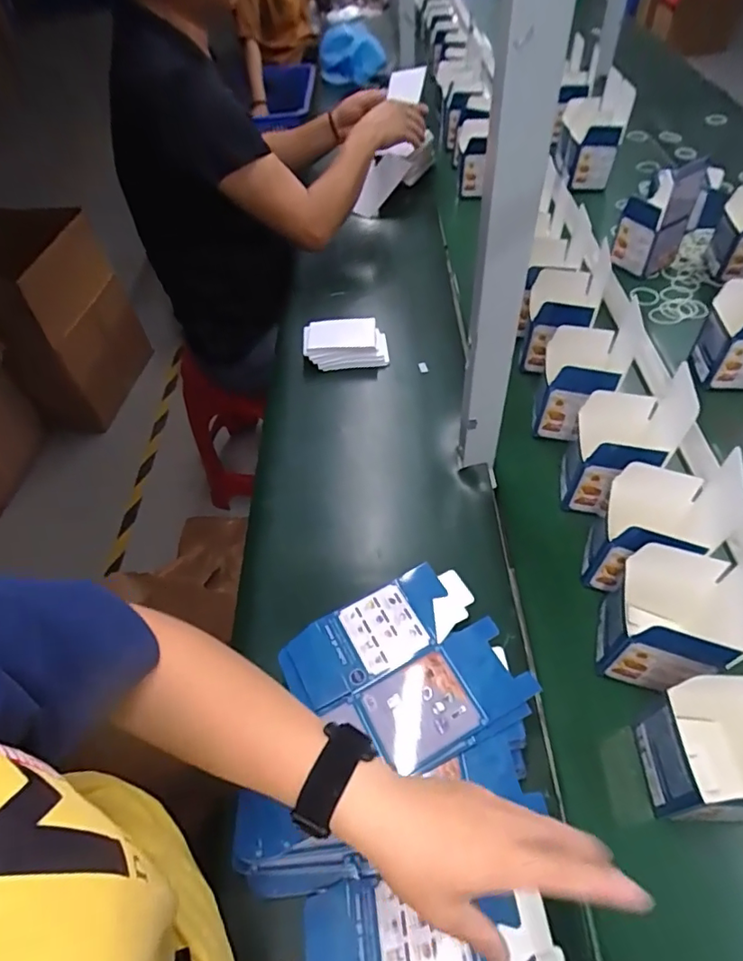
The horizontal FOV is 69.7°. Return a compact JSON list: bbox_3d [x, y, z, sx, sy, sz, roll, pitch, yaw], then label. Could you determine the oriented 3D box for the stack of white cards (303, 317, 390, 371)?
[{"bbox_3d":[-0.040,-0.213,0.847,0.129,0.062,0.068,-3,45,-2],"label":"stack of white cards"}]

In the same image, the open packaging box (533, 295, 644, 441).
[{"bbox_3d":[0.272,-0.124,0.707,0.097,0.121,0.097,17,47,17],"label":"open packaging box"}]

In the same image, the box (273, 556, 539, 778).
[{"bbox_3d":[0.028,0.174,0.494,0.185,0.007,0.158,-27,57,-13],"label":"box"}]

